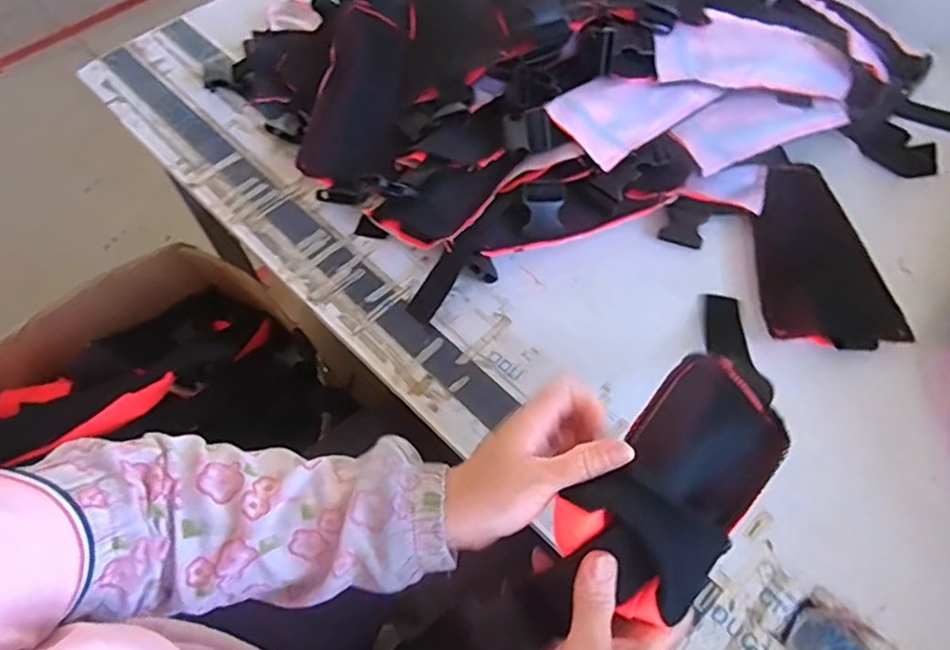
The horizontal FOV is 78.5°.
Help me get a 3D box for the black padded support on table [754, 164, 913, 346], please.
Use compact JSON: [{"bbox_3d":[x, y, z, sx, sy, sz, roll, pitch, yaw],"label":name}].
[{"bbox_3d":[0.359,-0.078,0.621,0.128,0.014,0.232,0,60,1],"label":"black padded support on table"}]

